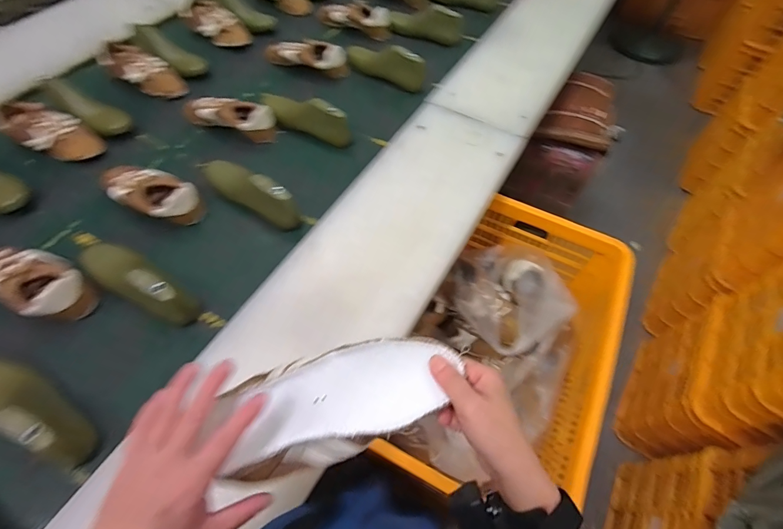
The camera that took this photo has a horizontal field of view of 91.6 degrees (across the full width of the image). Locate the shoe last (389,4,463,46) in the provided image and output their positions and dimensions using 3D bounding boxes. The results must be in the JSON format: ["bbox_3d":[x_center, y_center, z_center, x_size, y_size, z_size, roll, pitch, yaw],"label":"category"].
[{"bbox_3d":[0.105,-0.703,1.099,0.213,0.069,0.075,21,61,11],"label":"shoe last"}]

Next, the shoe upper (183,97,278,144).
[{"bbox_3d":[-0.383,-0.348,0.887,0.238,0.076,0.074,21,61,11],"label":"shoe upper"}]

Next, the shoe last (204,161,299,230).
[{"bbox_3d":[-0.267,-0.141,0.736,0.202,0.077,0.058,26,62,14],"label":"shoe last"}]

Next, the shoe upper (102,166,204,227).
[{"bbox_3d":[-0.472,-0.145,0.741,0.218,0.061,0.096,24,61,12],"label":"shoe upper"}]

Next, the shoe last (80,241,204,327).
[{"bbox_3d":[-0.426,0.023,0.633,0.232,0.086,0.077,29,62,15],"label":"shoe last"}]

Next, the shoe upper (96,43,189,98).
[{"bbox_3d":[-0.625,-0.486,0.959,0.224,0.064,0.091,26,60,-9],"label":"shoe upper"}]

